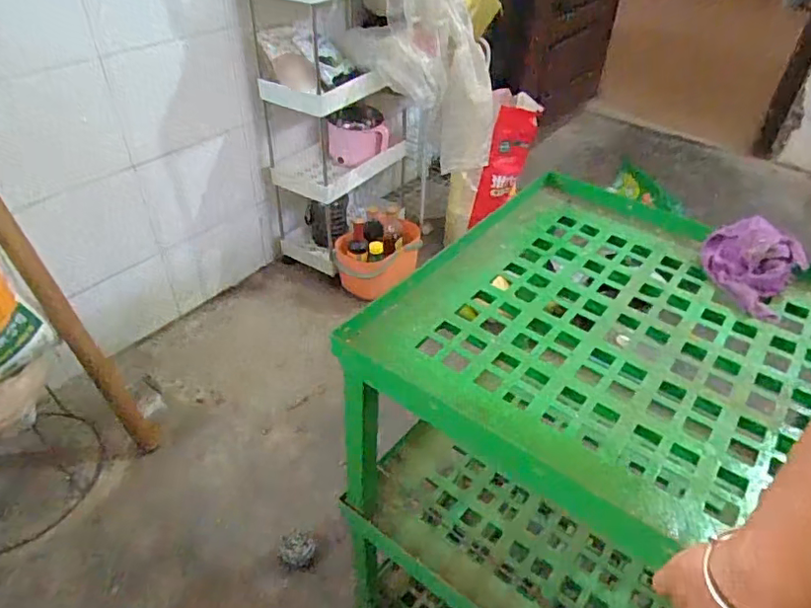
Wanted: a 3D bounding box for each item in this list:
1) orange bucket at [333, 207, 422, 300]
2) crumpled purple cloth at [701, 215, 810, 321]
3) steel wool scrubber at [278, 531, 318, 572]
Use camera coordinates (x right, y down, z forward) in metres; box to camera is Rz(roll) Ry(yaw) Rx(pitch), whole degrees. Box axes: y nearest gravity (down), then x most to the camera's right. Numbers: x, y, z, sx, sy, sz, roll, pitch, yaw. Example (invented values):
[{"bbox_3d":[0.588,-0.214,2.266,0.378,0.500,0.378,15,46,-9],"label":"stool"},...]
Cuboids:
[{"bbox_3d":[-0.079,-0.169,1.750,0.247,0.185,0.237,4,40,3],"label":"orange bucket"},{"bbox_3d":[0.431,-0.050,0.710,0.113,0.066,0.116,25,45,26],"label":"crumpled purple cloth"},{"bbox_3d":[-0.214,0.494,1.124,0.064,0.058,0.066,1,40,-1],"label":"steel wool scrubber"}]

